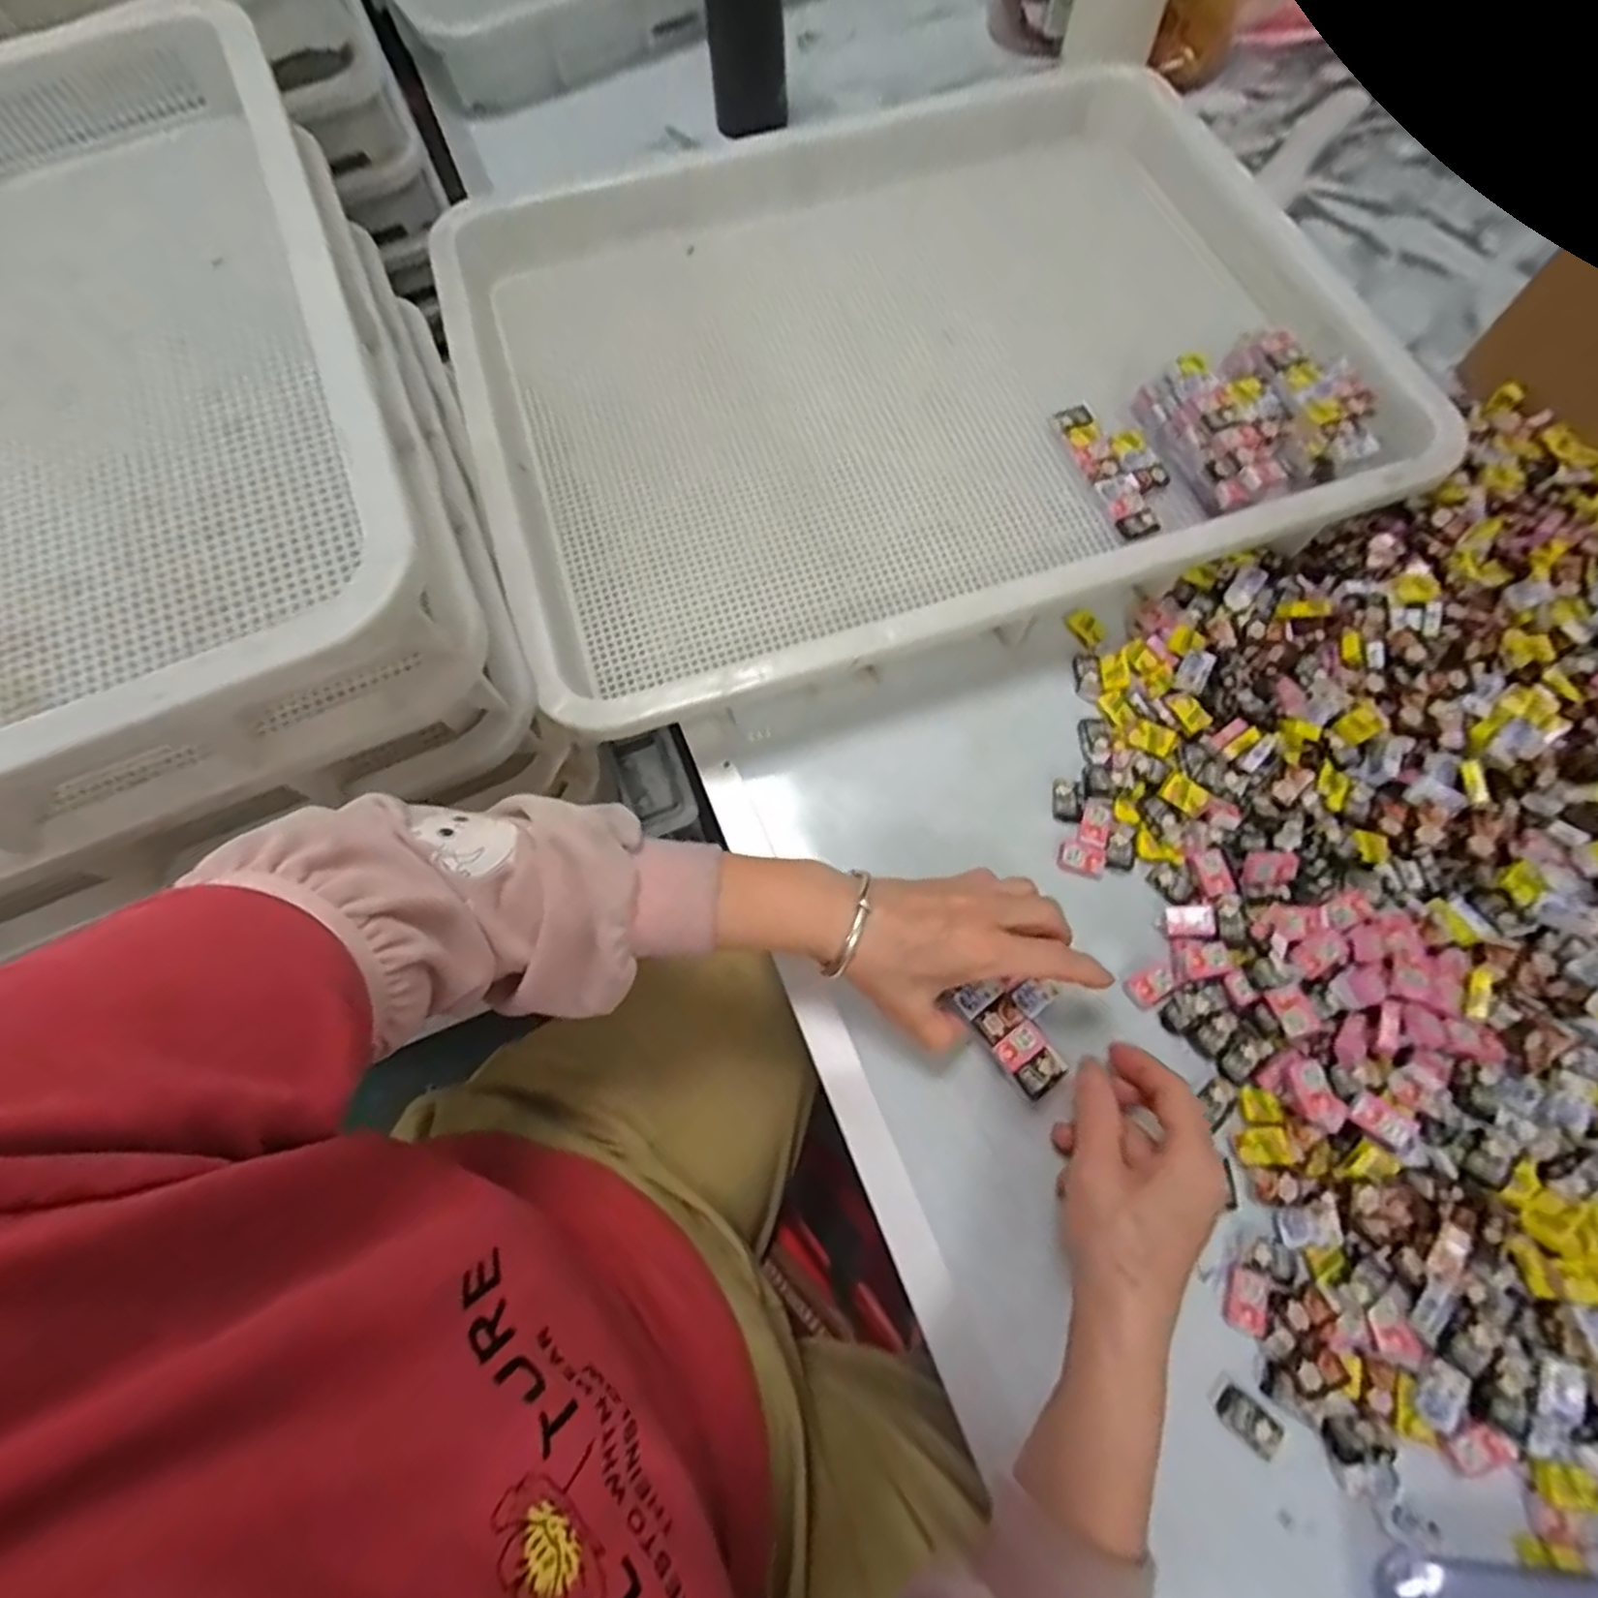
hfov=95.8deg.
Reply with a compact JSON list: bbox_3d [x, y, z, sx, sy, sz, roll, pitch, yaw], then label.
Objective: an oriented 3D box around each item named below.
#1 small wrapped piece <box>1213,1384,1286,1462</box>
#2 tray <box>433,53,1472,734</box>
[{"bbox_3d":[0.218,0.300,0.347,0.027,0.011,0.018,40,76,14],"label":"small wrapped piece"},{"bbox_3d":[0.076,-0.328,0.530,0.623,0.048,0.478,-17,71,-4],"label":"tray"}]

